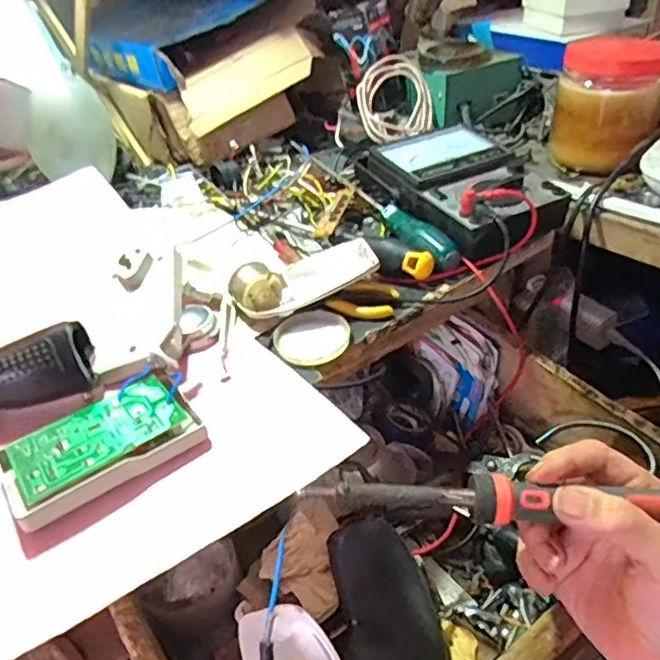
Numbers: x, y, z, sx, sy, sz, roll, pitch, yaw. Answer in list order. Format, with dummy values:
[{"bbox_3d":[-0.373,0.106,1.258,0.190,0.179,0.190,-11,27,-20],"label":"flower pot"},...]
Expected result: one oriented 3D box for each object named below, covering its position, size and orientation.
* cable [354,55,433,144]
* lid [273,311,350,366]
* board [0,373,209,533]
[{"bbox_3d":[0.070,-0.261,0.684,0.082,0.089,0.019,-21,7,-4],"label":"cable"},{"bbox_3d":[-0.012,0.005,0.453,0.055,0.008,0.055,-4,38,3],"label":"lid"},{"bbox_3d":[-0.142,0.070,0.374,0.114,0.021,0.059,-29,43,-27],"label":"board"}]

